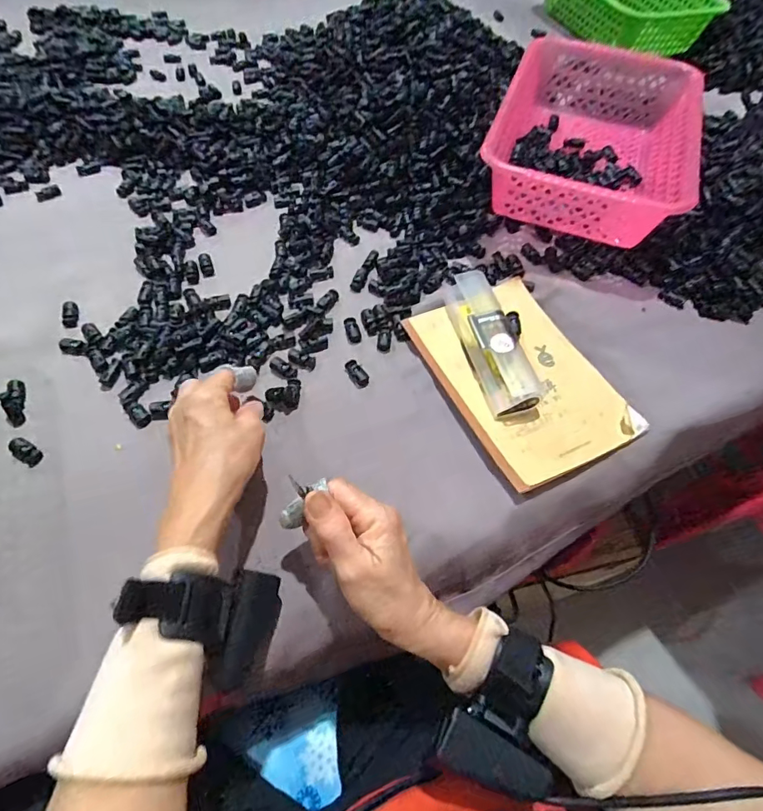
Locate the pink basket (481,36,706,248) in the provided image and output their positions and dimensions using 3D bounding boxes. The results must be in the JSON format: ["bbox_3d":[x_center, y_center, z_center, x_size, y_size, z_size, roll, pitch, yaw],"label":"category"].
[{"bbox_3d":[0.249,-0.309,0.571,0.215,0.100,0.294,20,60,9],"label":"pink basket"}]

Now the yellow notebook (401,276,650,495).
[{"bbox_3d":[0.131,-0.030,0.459,0.141,0.023,0.209,-22,62,-15],"label":"yellow notebook"}]

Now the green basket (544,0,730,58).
[{"bbox_3d":[0.421,-0.748,0.860,0.185,0.084,0.351,-17,61,-12],"label":"green basket"}]

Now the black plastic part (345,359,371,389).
[{"bbox_3d":[-0.024,-0.032,0.459,0.015,0.005,0.031,-28,64,-18],"label":"black plastic part"}]

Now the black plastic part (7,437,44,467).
[{"bbox_3d":[-0.302,0.039,0.395,0.029,0.010,0.015,26,61,13],"label":"black plastic part"}]

